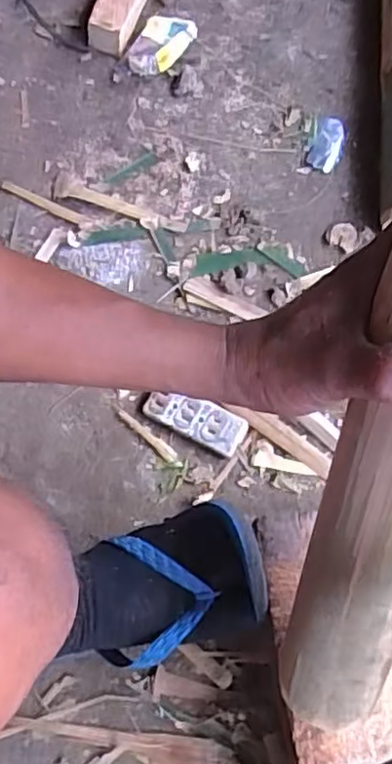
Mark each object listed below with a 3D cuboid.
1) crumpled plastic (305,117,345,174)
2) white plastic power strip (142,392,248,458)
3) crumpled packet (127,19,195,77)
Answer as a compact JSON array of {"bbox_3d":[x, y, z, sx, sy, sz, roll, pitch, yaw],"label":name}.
[{"bbox_3d":[0.166,-0.303,0.822,0.039,0.010,0.088,15,69,7],"label":"crumpled plastic"},{"bbox_3d":[-0.001,0.036,0.664,0.106,0.014,0.042,27,71,11],"label":"white plastic power strip"},{"bbox_3d":[-0.047,-0.445,0.856,0.069,0.028,0.100,22,70,10],"label":"crumpled packet"}]

